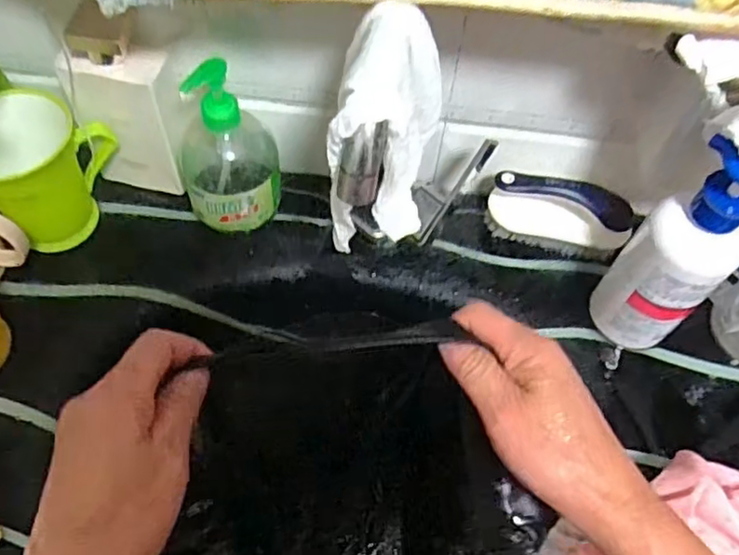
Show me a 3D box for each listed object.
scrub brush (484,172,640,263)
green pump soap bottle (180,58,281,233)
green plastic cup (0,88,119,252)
[{"bbox_3d":[0.185,-0.066,0.616,0.136,0.070,0.059,15,59,6],"label":"scrub brush"},{"bbox_3d":[-0.124,-0.110,0.564,0.086,0.168,0.087,-8,60,-8],"label":"green pump soap bottle"},{"bbox_3d":[-0.289,-0.095,0.572,0.078,0.109,0.112,35,63,17],"label":"green plastic cup"}]

